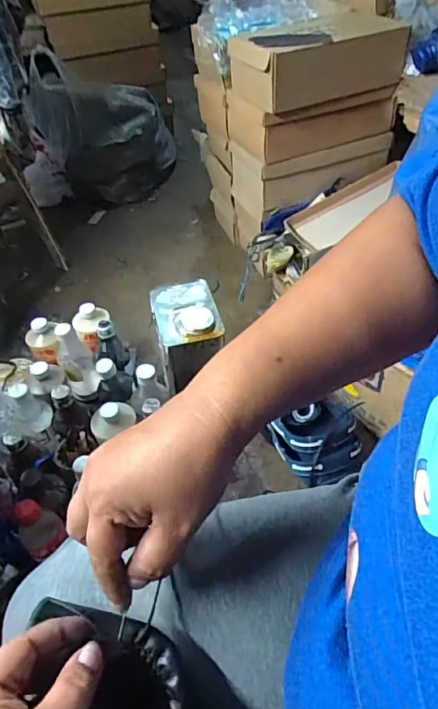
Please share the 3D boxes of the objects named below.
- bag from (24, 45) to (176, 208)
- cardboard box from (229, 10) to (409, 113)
[{"bbox_3d":[-0.356,-0.687,1.516,0.423,0.324,0.228,-10,47,-6],"label":"bag"},{"bbox_3d":[0.193,-0.601,0.985,0.339,0.100,0.177,-22,50,-17],"label":"cardboard box"}]

